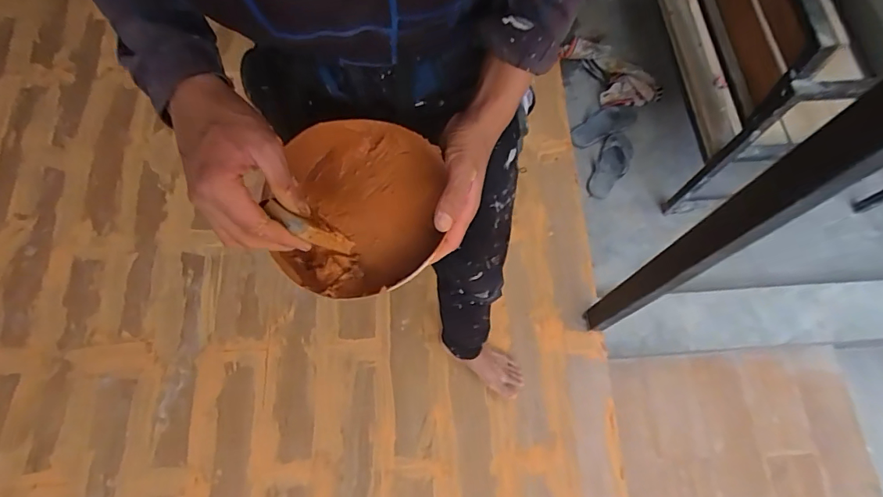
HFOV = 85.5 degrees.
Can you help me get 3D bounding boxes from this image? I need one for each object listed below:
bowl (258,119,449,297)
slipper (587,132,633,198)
[{"bbox_3d":[-0.087,-0.040,0.478,0.168,0.070,0.168,1,93,14],"label":"bowl"},{"bbox_3d":[0.560,-0.268,1.586,0.101,0.048,0.240,22,70,8],"label":"slipper"}]

